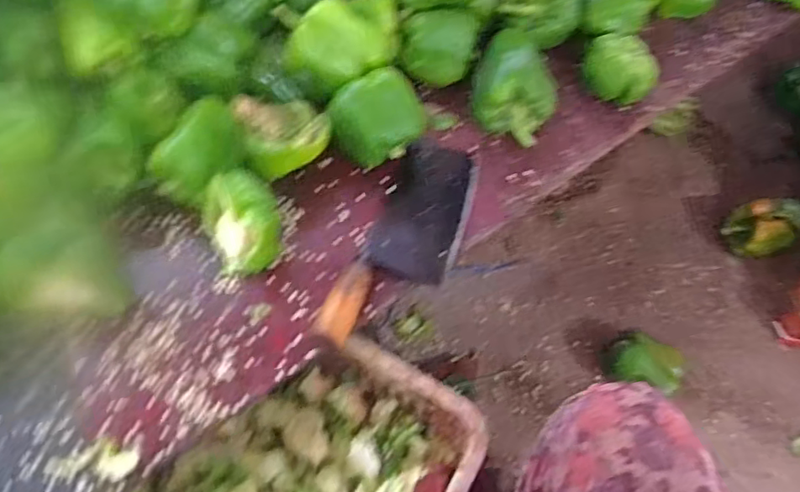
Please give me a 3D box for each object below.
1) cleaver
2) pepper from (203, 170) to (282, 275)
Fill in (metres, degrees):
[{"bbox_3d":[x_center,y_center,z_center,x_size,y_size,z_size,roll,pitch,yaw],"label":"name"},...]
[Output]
[{"bbox_3d":[0.012,-0.006,0.621,0.092,0.022,0.261,20,60,9],"label":"cleaver"},{"bbox_3d":[-0.156,-0.026,0.598,0.069,0.075,0.081,-19,61,-14],"label":"pepper"}]

